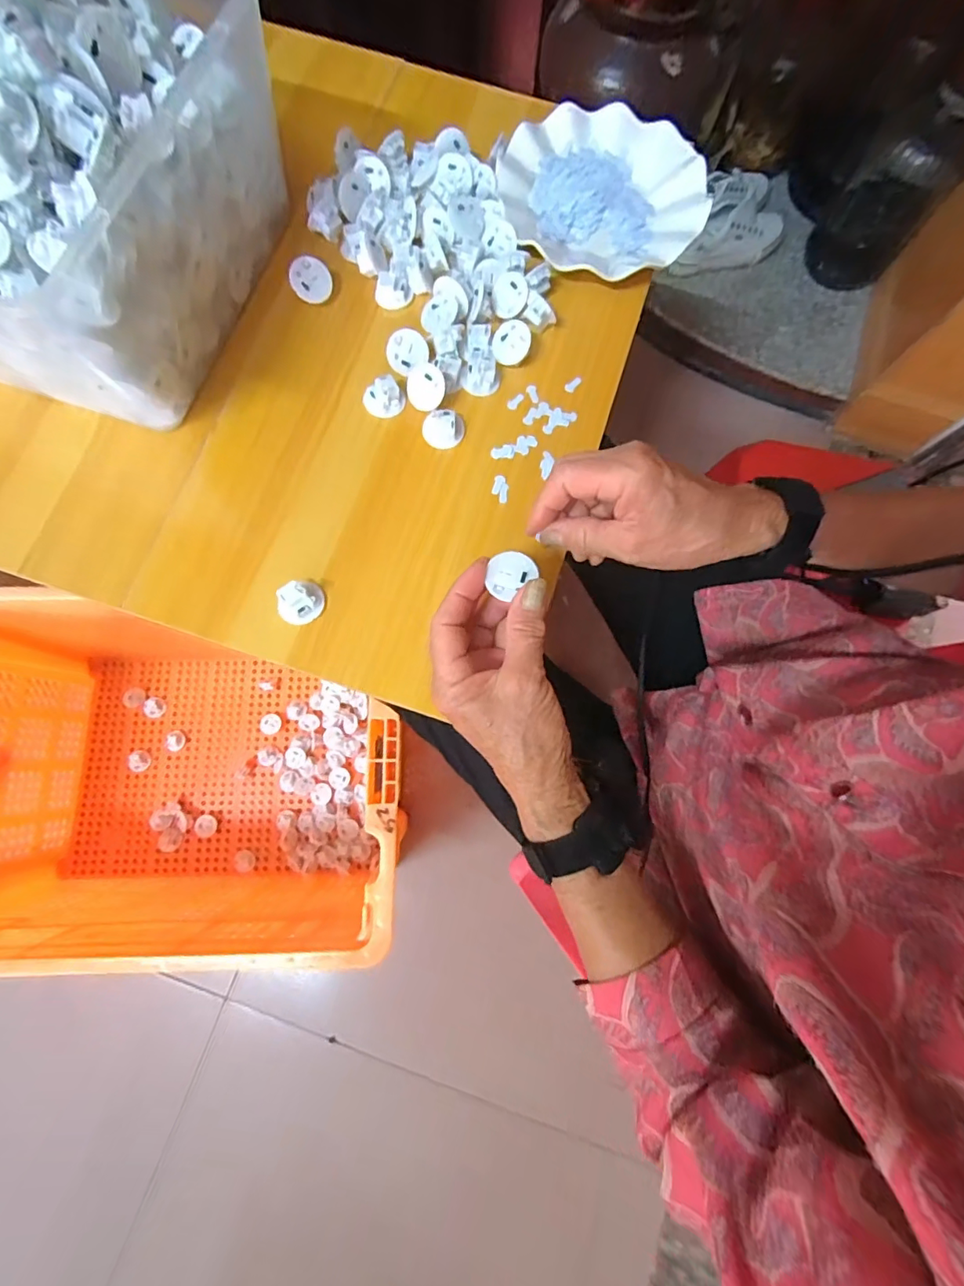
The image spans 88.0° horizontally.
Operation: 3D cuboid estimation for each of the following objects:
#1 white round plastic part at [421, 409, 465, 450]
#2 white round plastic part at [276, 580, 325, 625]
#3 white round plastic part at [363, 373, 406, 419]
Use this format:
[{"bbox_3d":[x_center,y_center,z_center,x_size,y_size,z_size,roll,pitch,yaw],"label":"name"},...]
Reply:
[{"bbox_3d":[-0.030,-0.171,0.396,0.033,0.012,0.029,-3,78,-2],"label":"white round plastic part"},{"bbox_3d":[-0.130,-0.030,0.358,0.030,0.012,0.030,0,78,-1],"label":"white round plastic part"},{"bbox_3d":[-0.079,-0.197,0.400,0.033,0.015,0.027,-16,79,-5],"label":"white round plastic part"}]

